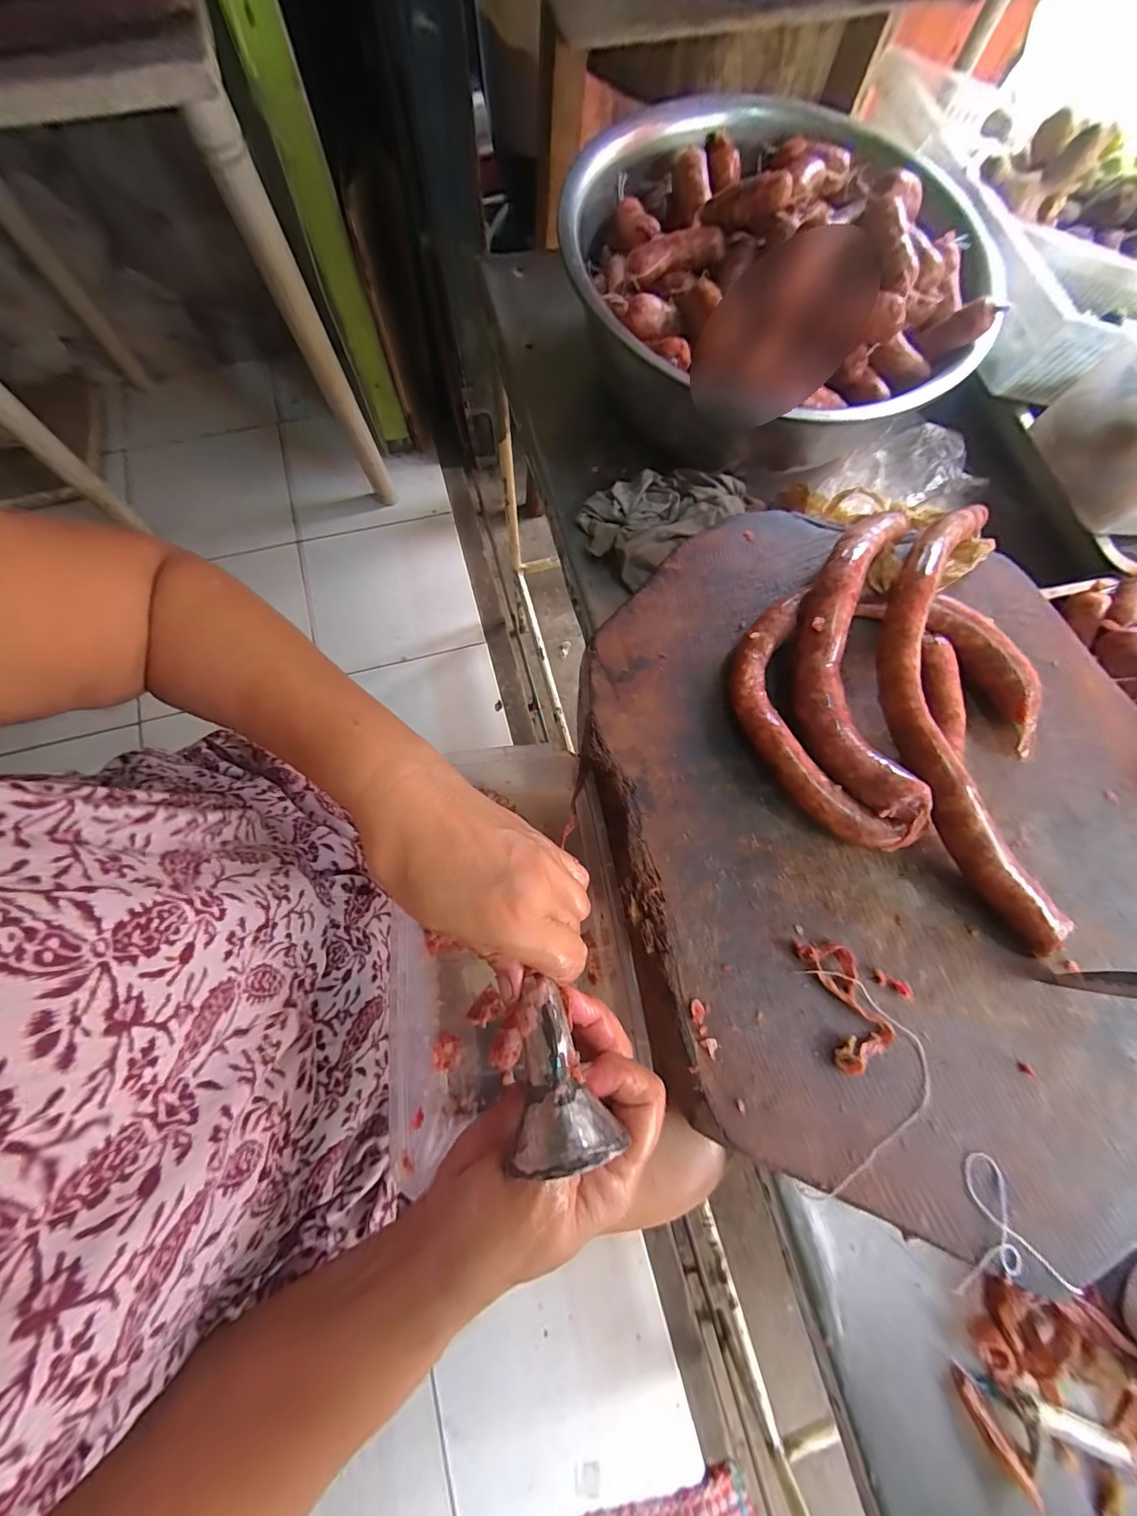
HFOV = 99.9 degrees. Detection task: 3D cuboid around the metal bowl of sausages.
[{"bbox_3d":[0.177,-0.431,0.429,0.345,0.131,0.346,0,75,-2],"label":"metal bowl of sausages"}]

